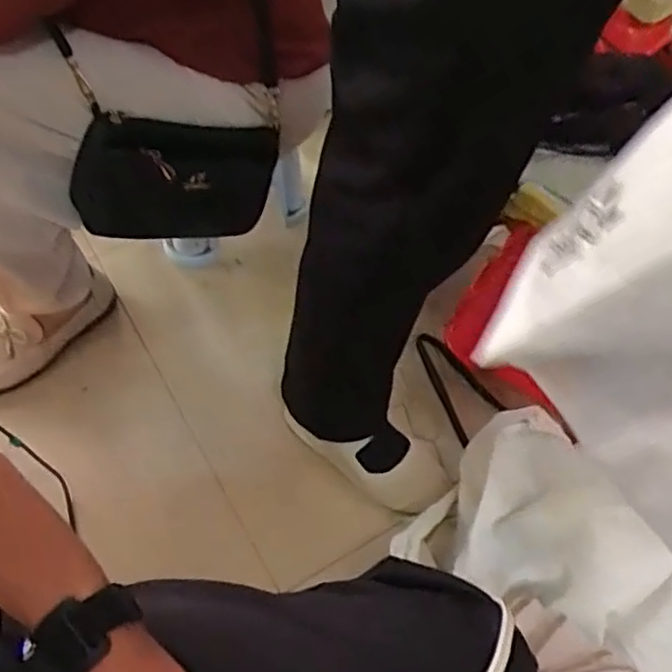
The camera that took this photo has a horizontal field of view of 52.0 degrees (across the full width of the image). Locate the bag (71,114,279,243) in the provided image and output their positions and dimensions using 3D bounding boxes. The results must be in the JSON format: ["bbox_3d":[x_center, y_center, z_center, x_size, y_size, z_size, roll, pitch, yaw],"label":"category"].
[{"bbox_3d":[-0.181,-0.185,0.792,0.224,0.153,0.081,-3,55,-7],"label":"bag"}]

